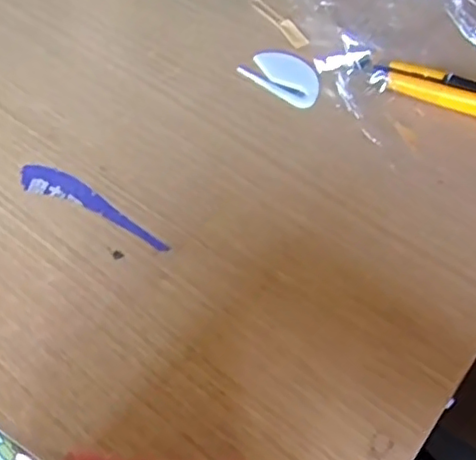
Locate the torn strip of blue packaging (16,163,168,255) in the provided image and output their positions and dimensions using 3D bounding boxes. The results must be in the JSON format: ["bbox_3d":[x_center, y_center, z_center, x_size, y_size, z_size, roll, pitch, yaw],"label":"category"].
[{"bbox_3d":[-0.100,-0.017,0.424,0.124,0.004,0.026,28,57,16],"label":"torn strip of blue packaging"}]

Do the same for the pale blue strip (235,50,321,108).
[{"bbox_3d":[0.040,-0.128,0.507,0.069,0.008,0.042,39,61,23],"label":"pale blue strip"}]

